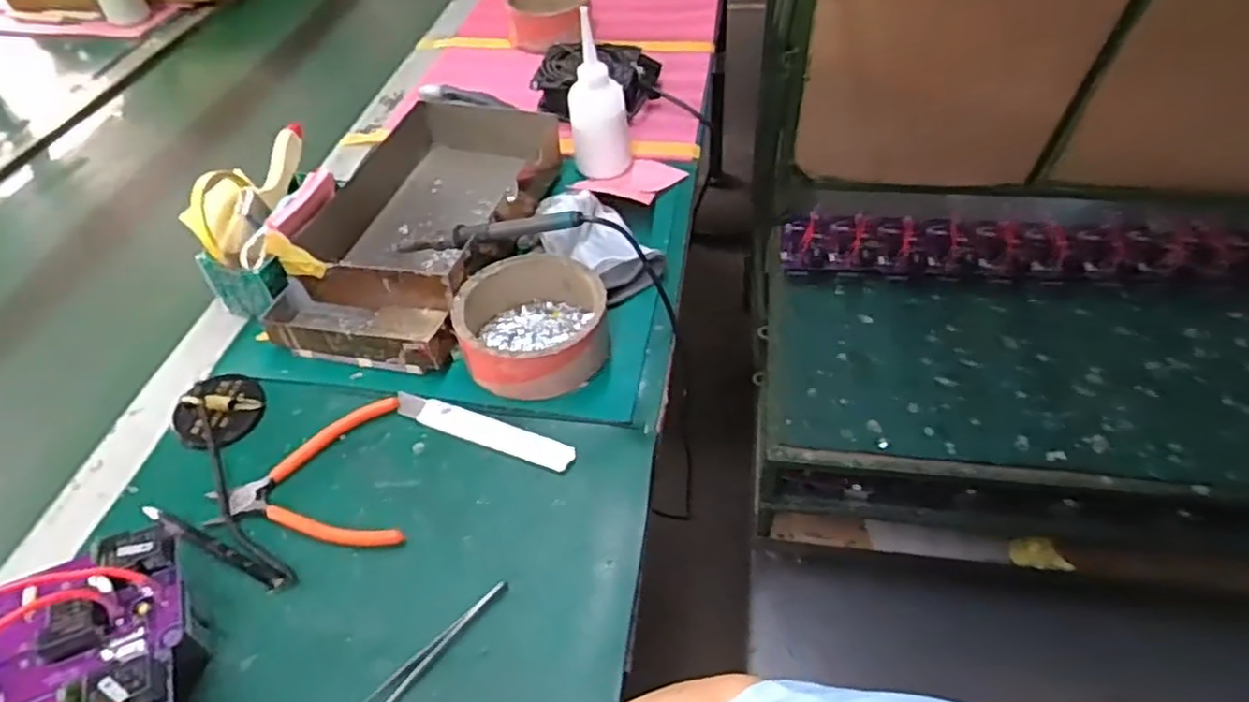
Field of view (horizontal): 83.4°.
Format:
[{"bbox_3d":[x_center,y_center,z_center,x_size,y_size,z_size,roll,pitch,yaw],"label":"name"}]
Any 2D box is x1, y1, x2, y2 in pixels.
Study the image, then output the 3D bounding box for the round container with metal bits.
[{"bbox_3d":[-0.076,-0.023,0.589,0.120,0.049,0.119,-3,47,3],"label":"round container with metal bits"}]

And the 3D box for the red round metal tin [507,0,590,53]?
[{"bbox_3d":[-0.109,-0.485,1.021,0.116,0.050,0.140,-4,47,2],"label":"red round metal tin"}]

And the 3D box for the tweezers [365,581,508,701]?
[{"bbox_3d":[-0.119,0.185,0.437,0.015,0.006,0.113,30,57,29],"label":"tweezers"}]

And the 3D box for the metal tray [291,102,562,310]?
[{"bbox_3d":[-0.186,-0.144,0.700,0.165,0.062,0.279,8,49,13],"label":"metal tray"}]

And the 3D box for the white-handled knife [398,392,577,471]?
[{"bbox_3d":[-0.112,0.062,0.550,0.155,0.005,0.024,15,50,18],"label":"white-handled knife"}]

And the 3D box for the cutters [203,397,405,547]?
[{"bbox_3d":[-0.236,0.099,0.520,0.137,0.010,0.135,-13,47,-7],"label":"cutters"}]

